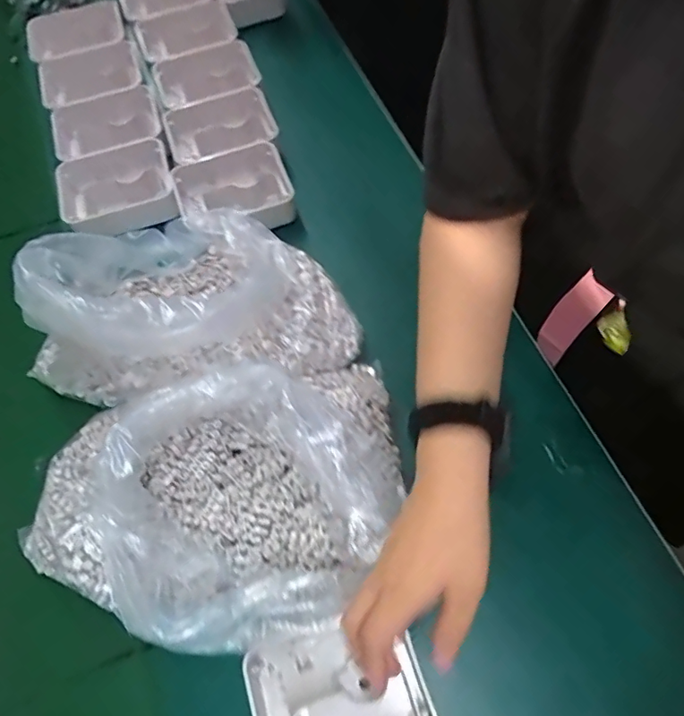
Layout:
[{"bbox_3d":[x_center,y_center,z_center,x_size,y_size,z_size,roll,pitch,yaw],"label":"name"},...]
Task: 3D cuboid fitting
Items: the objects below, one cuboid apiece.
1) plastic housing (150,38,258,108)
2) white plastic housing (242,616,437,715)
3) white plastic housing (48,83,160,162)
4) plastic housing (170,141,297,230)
[{"bbox_3d":[-0.175,-0.370,0.665,0.129,0.018,0.090,-25,67,-8],"label":"plastic housing"},{"bbox_3d":[-0.004,0.255,0.392,0.124,0.043,0.099,-15,66,-4],"label":"white plastic housing"},{"bbox_3d":[-0.294,-0.291,0.641,0.132,0.021,0.095,-27,67,-9],"label":"white plastic housing"},{"bbox_3d":[-0.123,-0.187,0.600,0.130,0.043,0.101,-21,66,-7],"label":"plastic housing"}]

